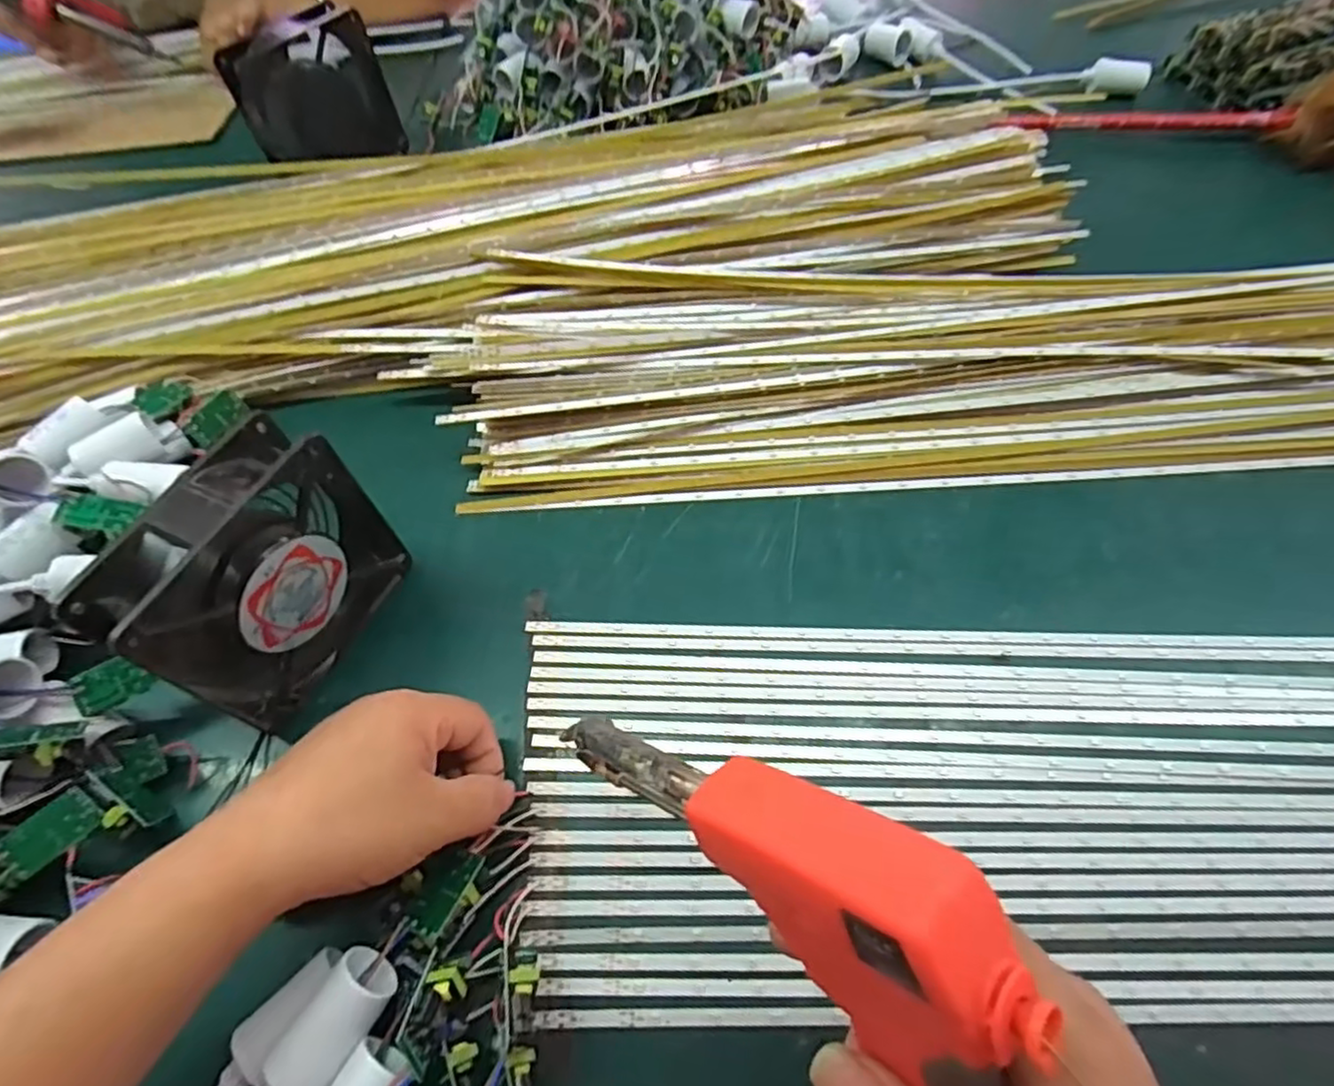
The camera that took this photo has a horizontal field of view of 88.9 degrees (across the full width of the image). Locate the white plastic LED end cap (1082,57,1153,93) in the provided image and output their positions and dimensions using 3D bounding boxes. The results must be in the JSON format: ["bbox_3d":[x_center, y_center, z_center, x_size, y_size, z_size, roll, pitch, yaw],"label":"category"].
[{"bbox_3d":[0.415,-0.432,0.627,0.050,0.022,0.024,11,59,12],"label":"white plastic LED end cap"}]

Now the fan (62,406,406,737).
[{"bbox_3d":[-0.197,0.018,0.337,0.037,0.119,0.118,20,61,17],"label":"fan"}]

